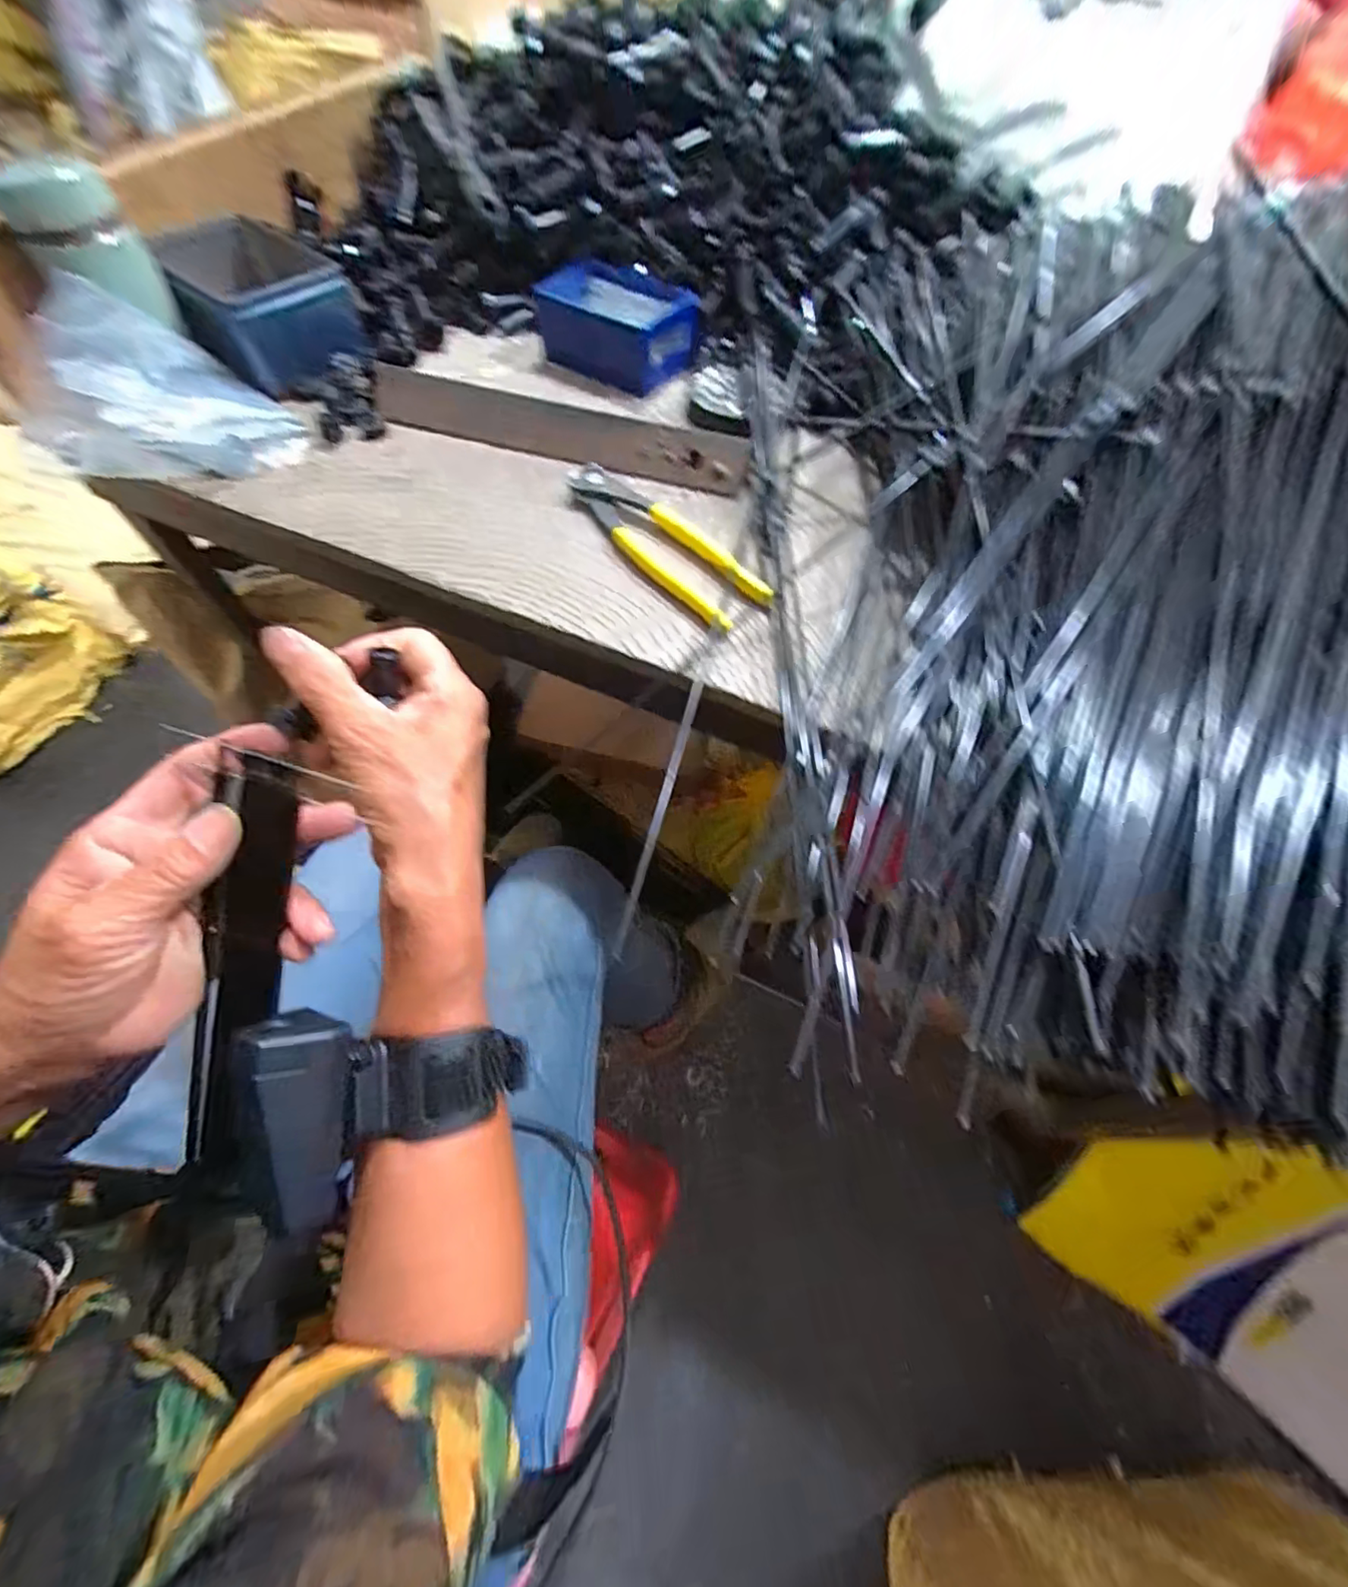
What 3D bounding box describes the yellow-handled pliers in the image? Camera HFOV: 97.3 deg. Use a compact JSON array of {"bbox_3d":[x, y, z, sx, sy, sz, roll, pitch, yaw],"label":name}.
[{"bbox_3d":[-0.009,-0.165,0.383,0.046,0.012,0.169,-34,67,-17],"label":"yellow-handled pliers"}]

